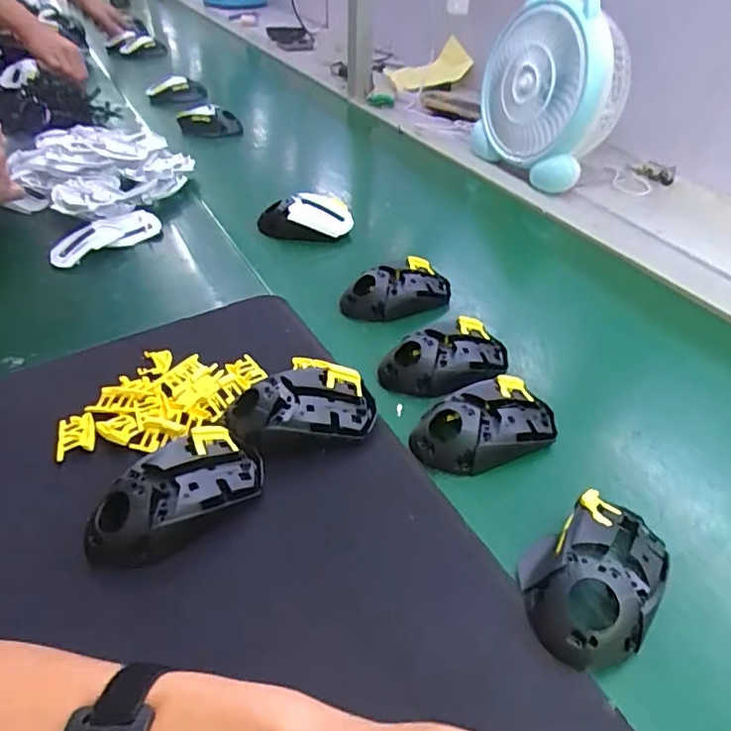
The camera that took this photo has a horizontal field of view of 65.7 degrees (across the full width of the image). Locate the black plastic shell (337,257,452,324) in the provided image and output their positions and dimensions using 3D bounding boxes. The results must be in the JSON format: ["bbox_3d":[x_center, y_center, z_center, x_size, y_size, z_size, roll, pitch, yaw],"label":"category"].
[{"bbox_3d":[0.035,-0.077,0.592,0.117,0.041,0.066,-19,45,-23],"label":"black plastic shell"}]

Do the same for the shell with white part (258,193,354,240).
[{"bbox_3d":[-0.077,-0.189,0.712,0.115,0.043,0.046,-2,41,-4],"label":"shell with white part"}]

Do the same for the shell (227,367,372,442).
[{"bbox_3d":[-0.048,0.029,0.430,0.109,0.028,0.055,-1,40,-3],"label":"shell"}]

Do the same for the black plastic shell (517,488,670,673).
[{"bbox_3d":[0.139,0.122,0.341,0.071,0.039,0.113,27,47,27],"label":"black plastic shell"}]

